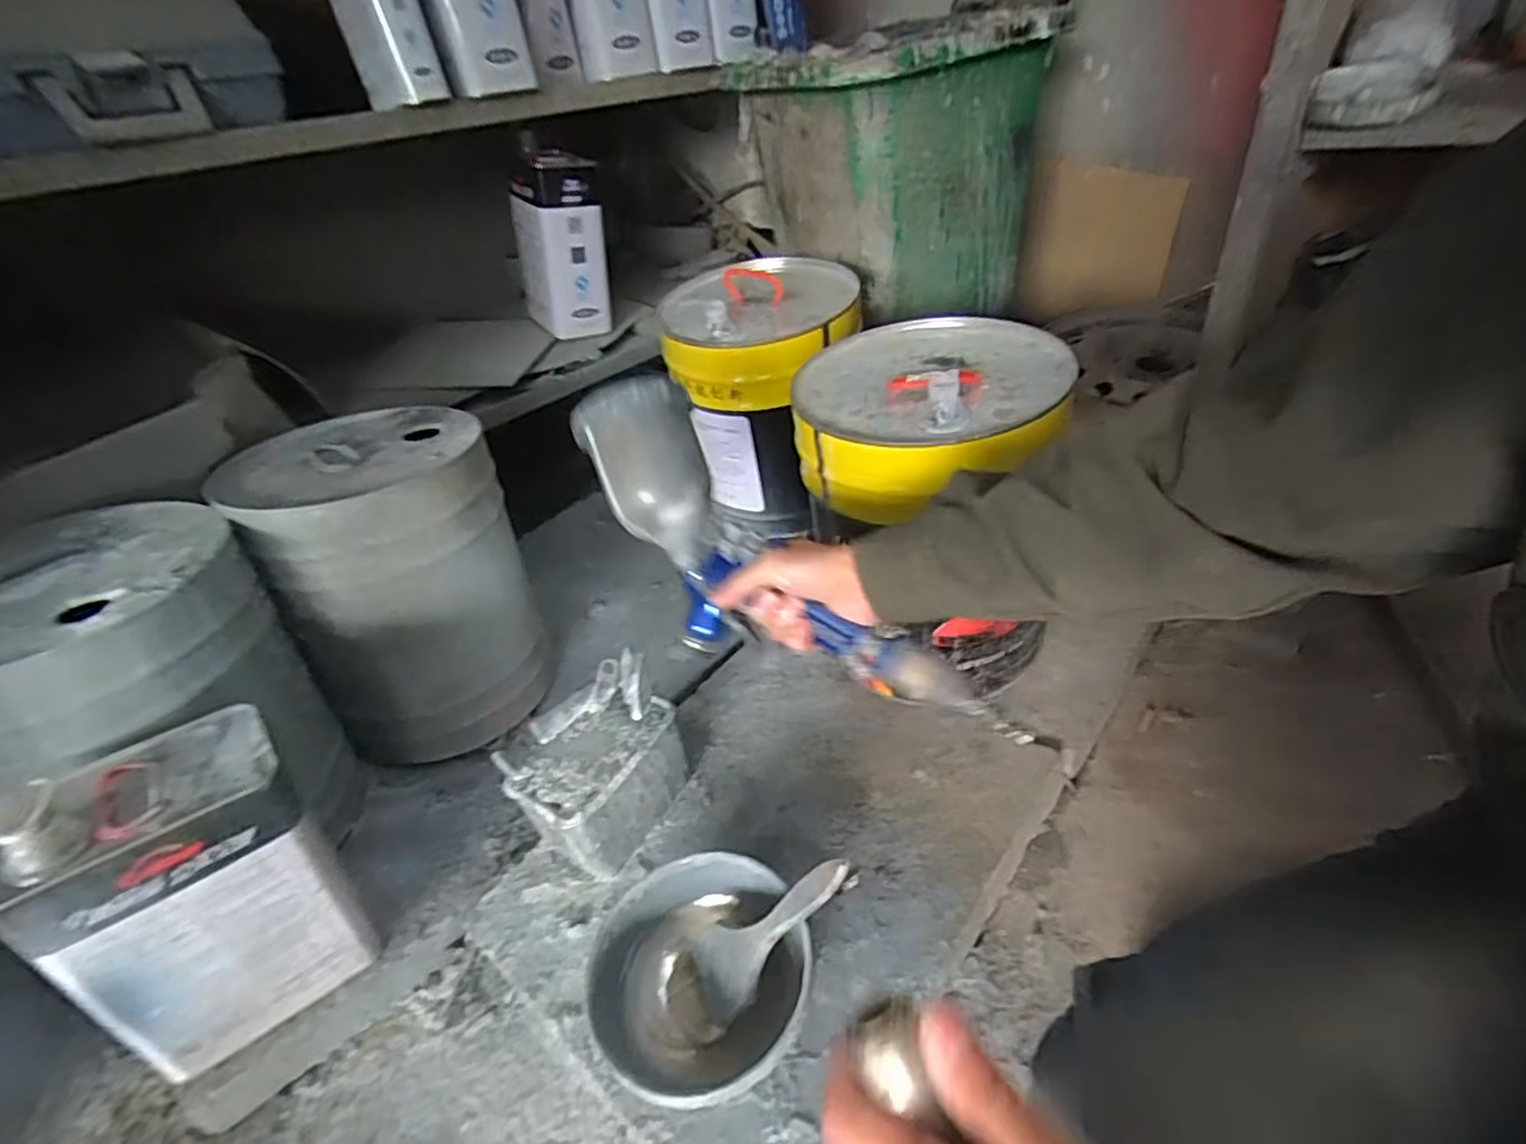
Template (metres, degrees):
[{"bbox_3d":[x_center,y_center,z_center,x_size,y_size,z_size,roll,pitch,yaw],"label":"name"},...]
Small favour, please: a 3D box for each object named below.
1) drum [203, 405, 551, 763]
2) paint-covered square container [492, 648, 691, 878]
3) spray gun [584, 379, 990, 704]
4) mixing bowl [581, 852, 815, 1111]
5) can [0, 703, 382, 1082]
[{"bbox_3d":[-0.408,0.003,0.810,0.243,0.317,0.260,-20,40,-13],"label":"drum"},{"bbox_3d":[-0.160,0.195,0.691,0.114,0.133,0.162,22,49,34],"label":"paint-covered square container"},{"bbox_3d":[-0.010,0.000,0.552,0.371,0.136,0.090,42,55,18],"label":"spray gun"},{"bbox_3d":[-0.048,0.323,0.544,0.169,0.074,0.166,-6,39,5],"label":"mixing bowl"},{"bbox_3d":[-0.446,0.243,0.549,0.178,0.282,0.108,-33,44,-26],"label":"can"}]

